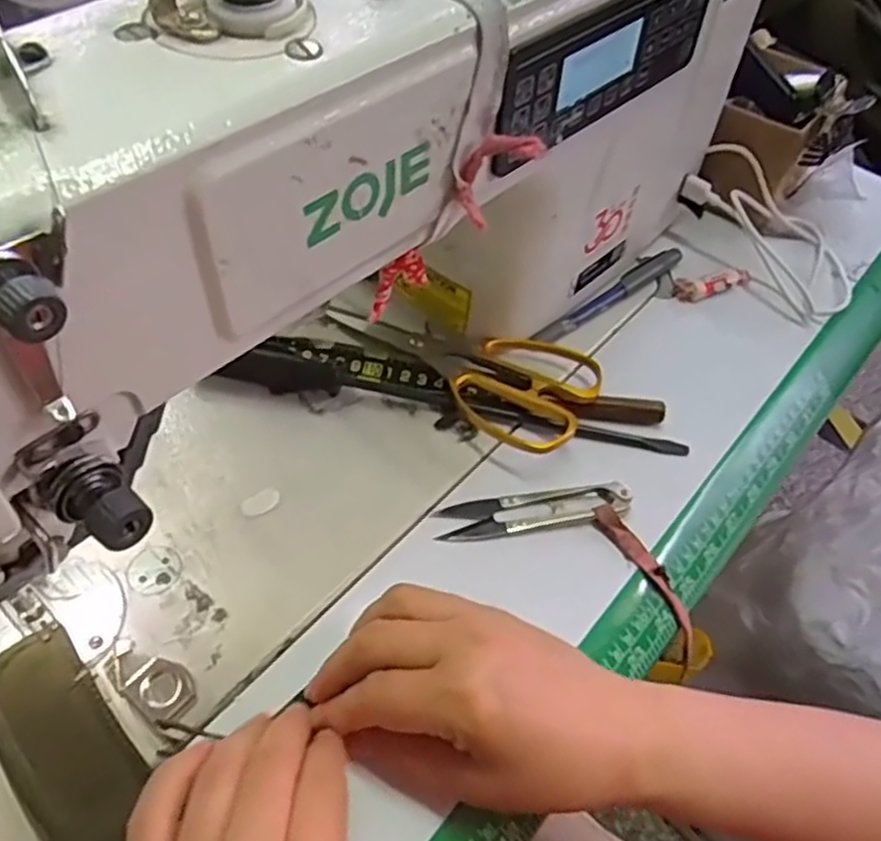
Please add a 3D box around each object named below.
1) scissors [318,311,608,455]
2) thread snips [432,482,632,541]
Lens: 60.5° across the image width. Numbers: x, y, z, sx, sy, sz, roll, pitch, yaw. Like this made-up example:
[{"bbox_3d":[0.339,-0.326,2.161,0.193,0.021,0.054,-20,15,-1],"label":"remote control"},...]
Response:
[{"bbox_3d":[0.011,-0.037,0.442,0.161,0.018,0.082,30,57,18],"label":"scissors"},{"bbox_3d":[0.048,0.045,0.388,0.099,0.011,0.022,-5,54,-7],"label":"thread snips"}]

